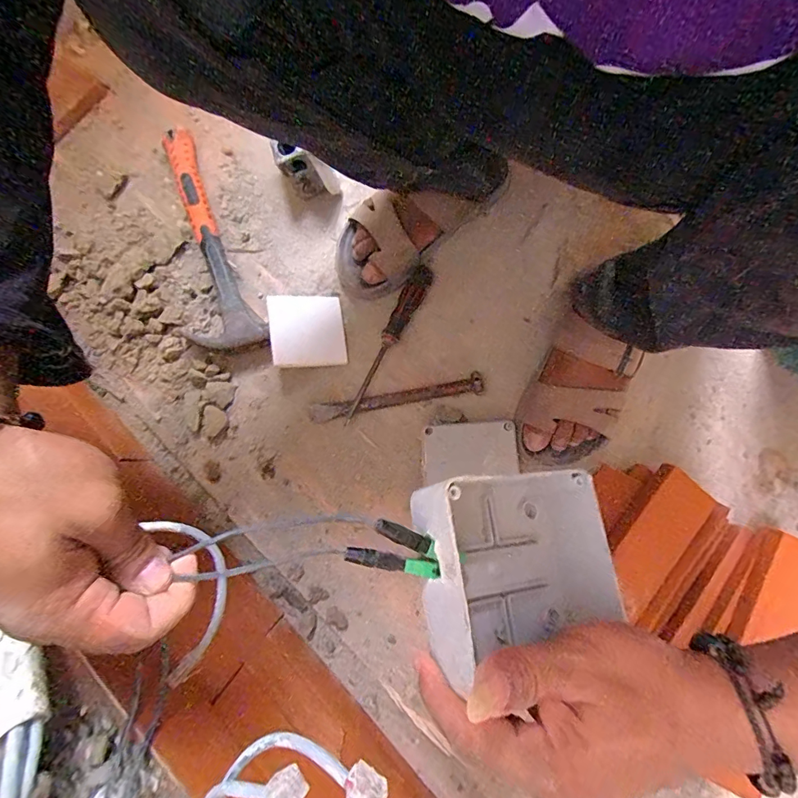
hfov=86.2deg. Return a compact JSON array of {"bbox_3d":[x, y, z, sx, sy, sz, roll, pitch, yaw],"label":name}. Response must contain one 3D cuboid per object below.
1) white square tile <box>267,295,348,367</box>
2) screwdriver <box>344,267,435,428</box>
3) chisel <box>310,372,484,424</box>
[{"bbox_3d":[-0.110,-0.084,0.507,0.085,0.012,0.090,-5,75,-21],"label":"white square tile"},{"bbox_3d":[-0.014,-0.067,0.505,0.025,0.020,0.207,27,81,5],"label":"screwdriver"},{"bbox_3d":[-0.003,-0.001,0.496,0.202,0.015,0.025,-10,80,-2],"label":"chisel"}]

